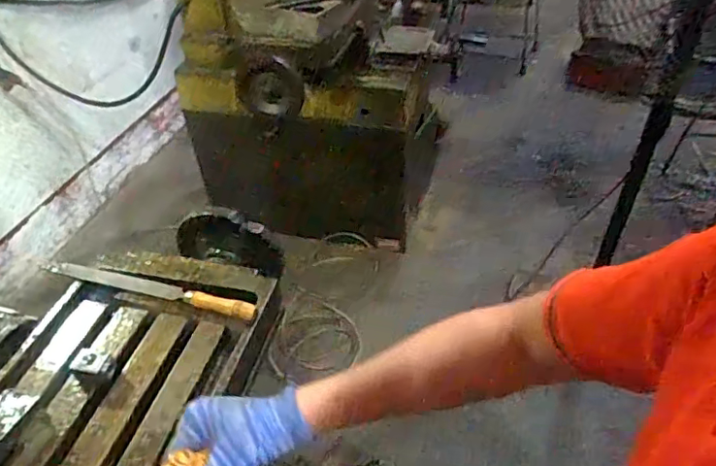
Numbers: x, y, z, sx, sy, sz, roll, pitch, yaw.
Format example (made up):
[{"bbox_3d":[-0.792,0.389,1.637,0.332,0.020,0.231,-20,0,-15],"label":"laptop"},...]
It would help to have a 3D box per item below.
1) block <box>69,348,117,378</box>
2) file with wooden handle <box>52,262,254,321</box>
[{"bbox_3d":[-0.258,0.128,0.535,0.037,0.015,0.028,8,43,14],"label":"block"},{"bbox_3d":[-0.237,0.061,0.624,0.270,0.026,0.024,11,44,16],"label":"file with wooden handle"}]

